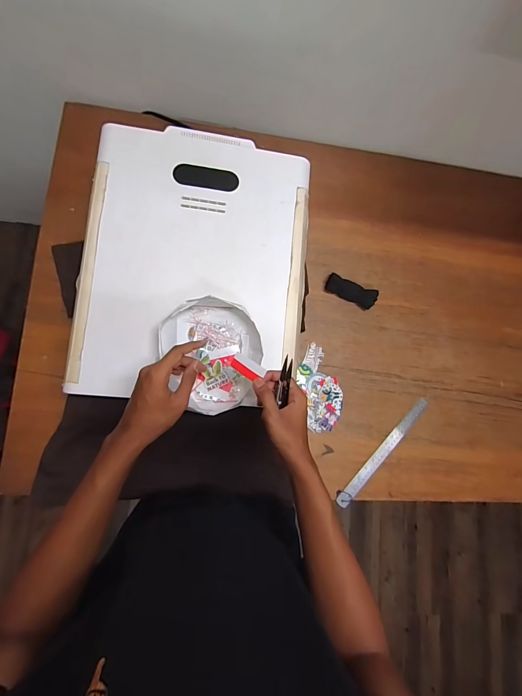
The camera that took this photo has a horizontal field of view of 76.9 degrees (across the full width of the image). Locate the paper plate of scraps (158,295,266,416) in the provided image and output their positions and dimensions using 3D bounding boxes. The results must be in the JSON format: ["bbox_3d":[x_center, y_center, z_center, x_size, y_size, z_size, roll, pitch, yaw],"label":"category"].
[{"bbox_3d":[-0.082,0.012,0.564,0.164,0.052,0.187,-4,84,-7],"label":"paper plate of scraps"}]

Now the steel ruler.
[{"bbox_3d":[0.294,0.248,0.790,0.034,0.008,0.325,43,79,4],"label":"steel ruler"}]

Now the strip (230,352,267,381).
[{"bbox_3d":[-0.020,0.029,0.493,0.051,0.006,0.025,33,81,9],"label":"strip"}]

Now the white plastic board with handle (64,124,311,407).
[{"bbox_3d":[-0.113,-0.160,0.610,0.396,0.026,0.499,6,83,-6],"label":"white plastic board with handle"}]

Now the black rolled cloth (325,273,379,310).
[{"bbox_3d":[0.224,-0.140,0.813,0.126,0.027,0.045,27,79,-3],"label":"black rolled cloth"}]

